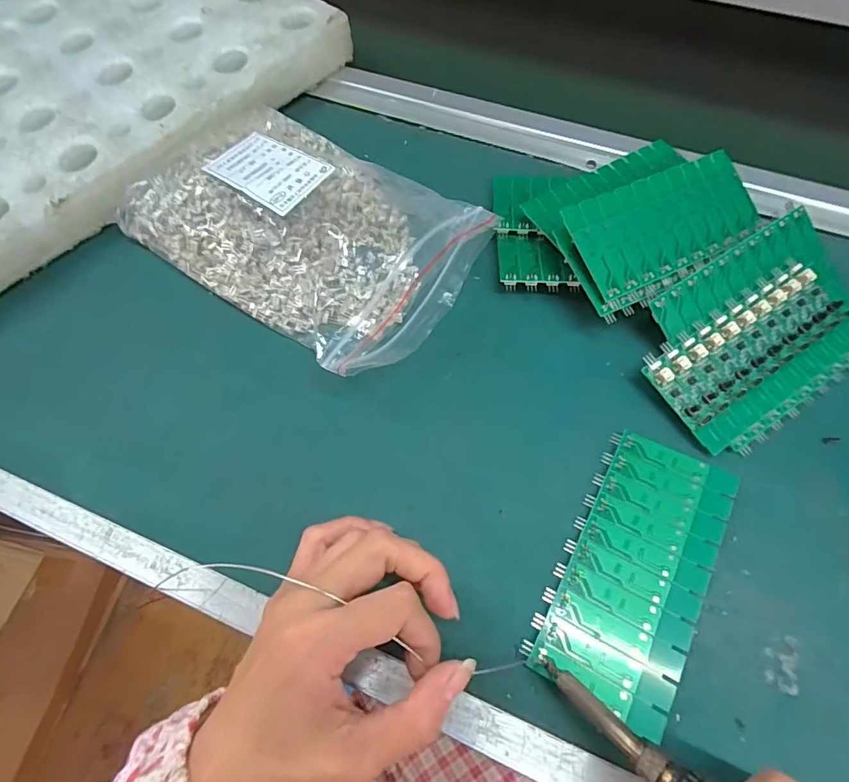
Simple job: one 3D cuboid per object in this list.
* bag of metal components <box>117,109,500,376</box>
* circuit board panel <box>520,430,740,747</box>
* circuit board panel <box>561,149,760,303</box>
[{"bbox_3d":[-0.080,-0.120,0.327,0.227,0.049,0.158,35,72,16],"label":"bag of metal components"},{"bbox_3d":[0.110,0.091,0.247,0.066,0.014,0.134,27,70,13],"label":"circuit board panel"},{"bbox_3d":[0.155,-0.109,0.303,0.136,0.004,0.064,-24,85,-15],"label":"circuit board panel"}]

